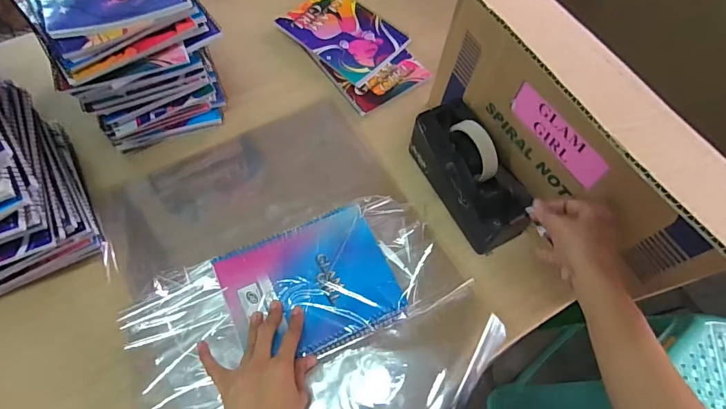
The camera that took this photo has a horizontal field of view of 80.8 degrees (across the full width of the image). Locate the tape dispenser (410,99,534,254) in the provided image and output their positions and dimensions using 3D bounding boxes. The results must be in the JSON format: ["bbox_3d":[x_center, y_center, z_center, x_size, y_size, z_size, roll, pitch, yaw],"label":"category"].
[{"bbox_3d":[0.156,-0.049,0.601,0.085,0.110,0.201,-25,69,-13],"label":"tape dispenser"}]

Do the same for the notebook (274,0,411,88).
[{"bbox_3d":[-0.036,-0.307,0.760,0.202,0.008,0.147,40,70,14],"label":"notebook"}]

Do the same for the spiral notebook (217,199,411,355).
[{"bbox_3d":[-0.065,0.098,0.527,0.195,0.012,0.158,-21,68,-12],"label":"spiral notebook"}]

